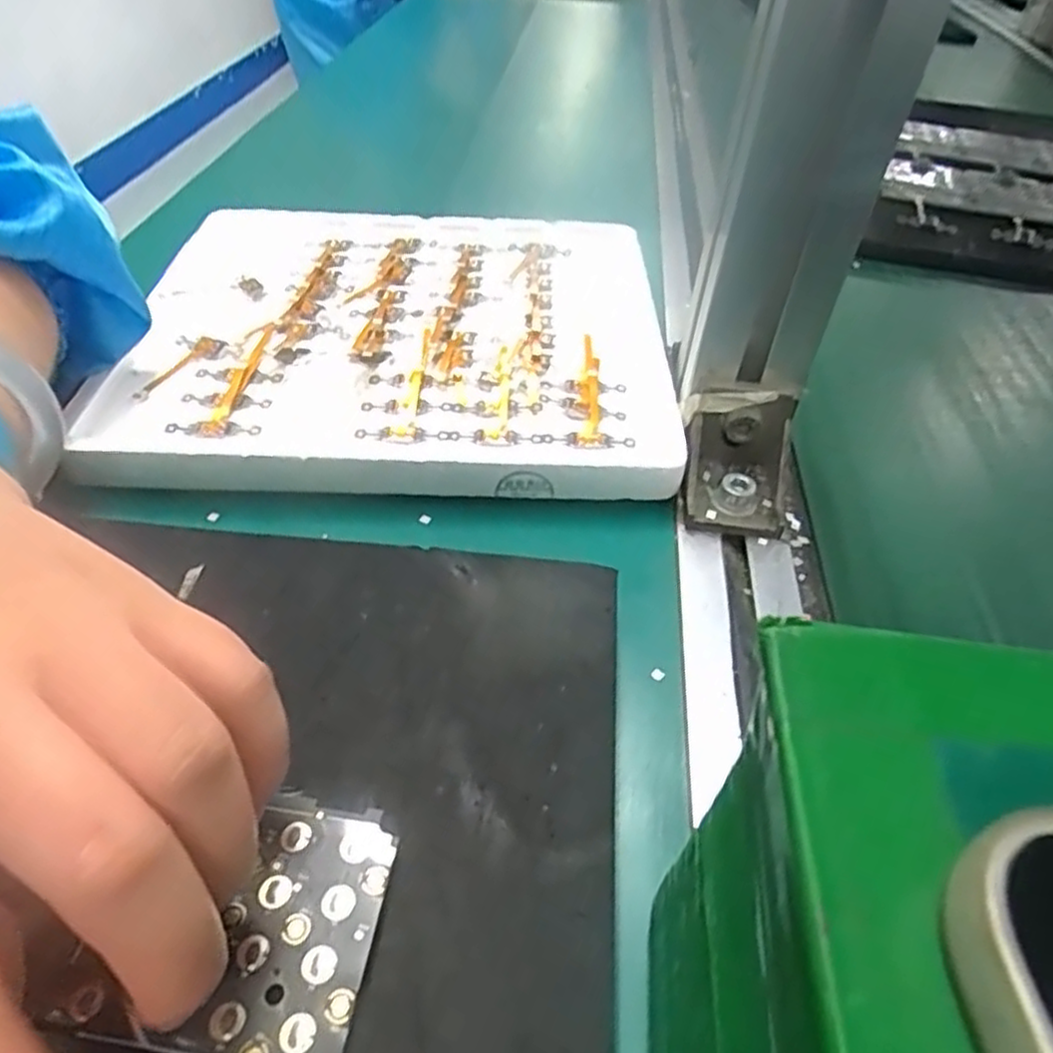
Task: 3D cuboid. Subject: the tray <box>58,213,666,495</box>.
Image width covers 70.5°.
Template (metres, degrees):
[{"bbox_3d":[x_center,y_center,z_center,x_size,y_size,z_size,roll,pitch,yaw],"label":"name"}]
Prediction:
[{"bbox_3d":[-0.054,-0.085,0.330,0.220,0.024,0.207,2,44,-4],"label":"tray"}]

